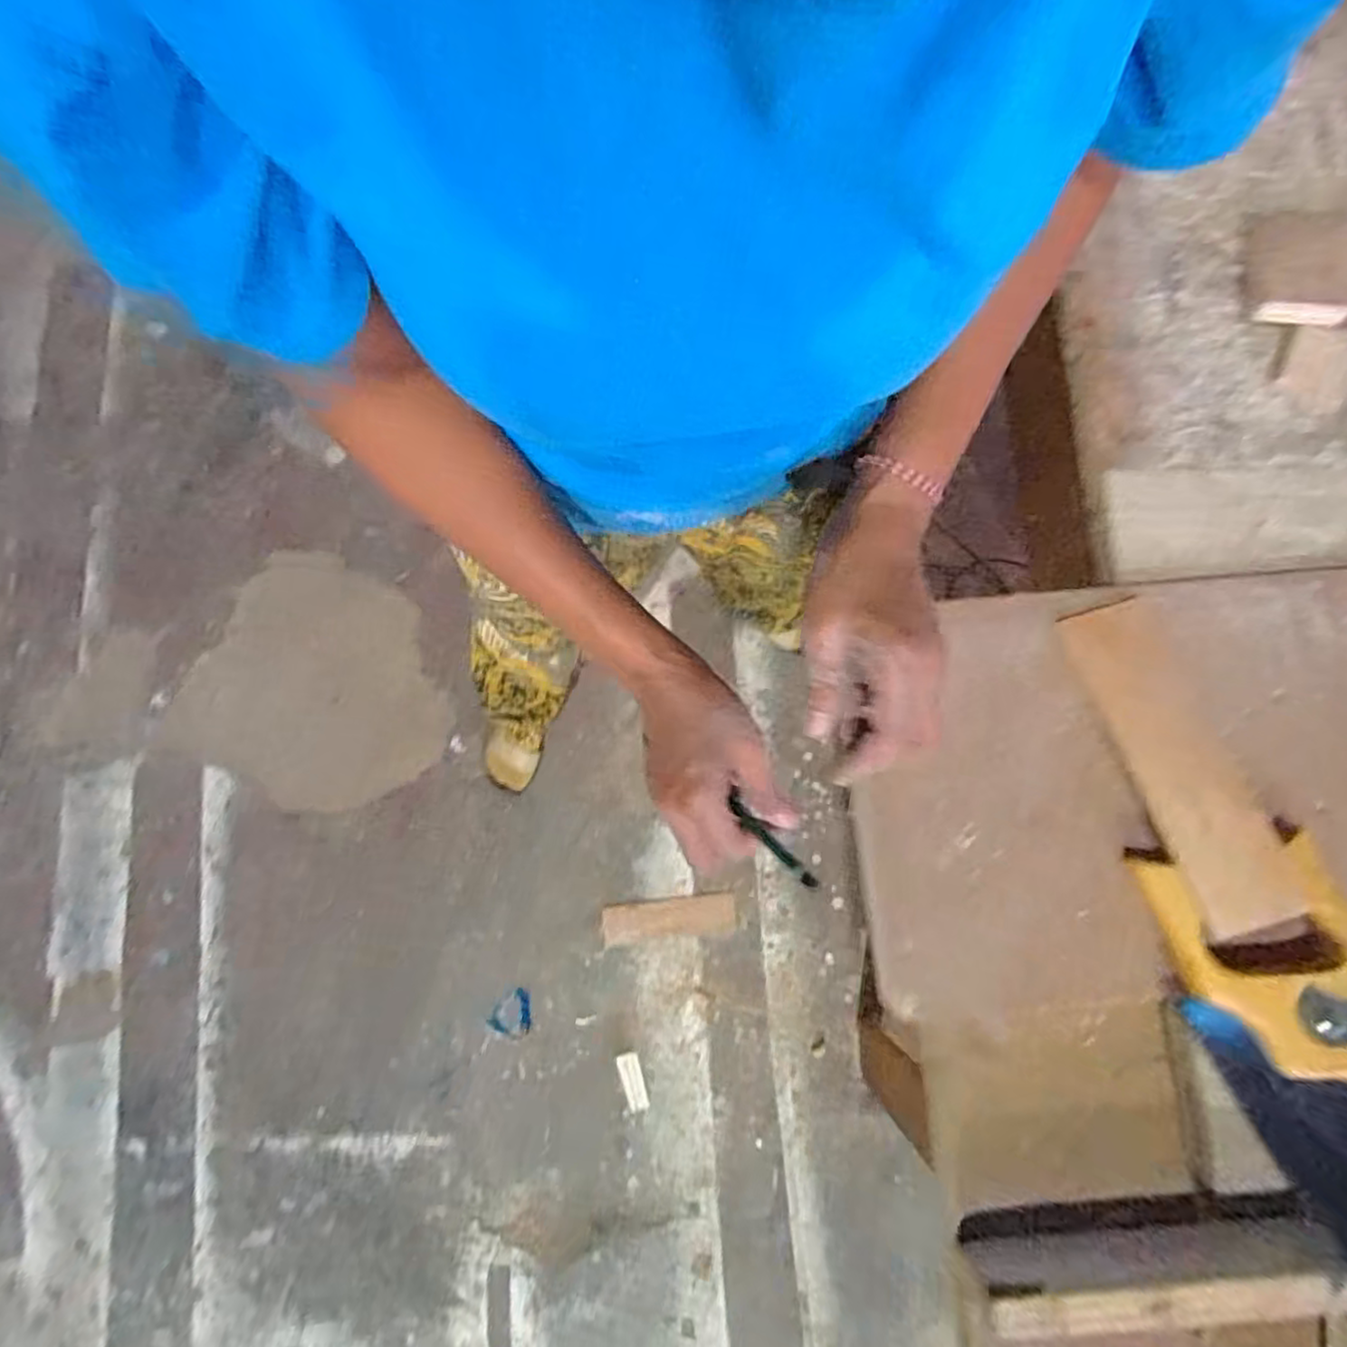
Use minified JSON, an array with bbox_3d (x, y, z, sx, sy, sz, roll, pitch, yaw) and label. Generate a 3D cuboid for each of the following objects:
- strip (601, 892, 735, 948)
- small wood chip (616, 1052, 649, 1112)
[{"bbox_3d":[-0.008,0.388,1.108,0.207,0.012,0.060,-7,78,-2],"label":"strip"},{"bbox_3d":[-0.061,0.616,1.061,0.033,0.004,0.081,-18,78,-4],"label":"small wood chip"}]

